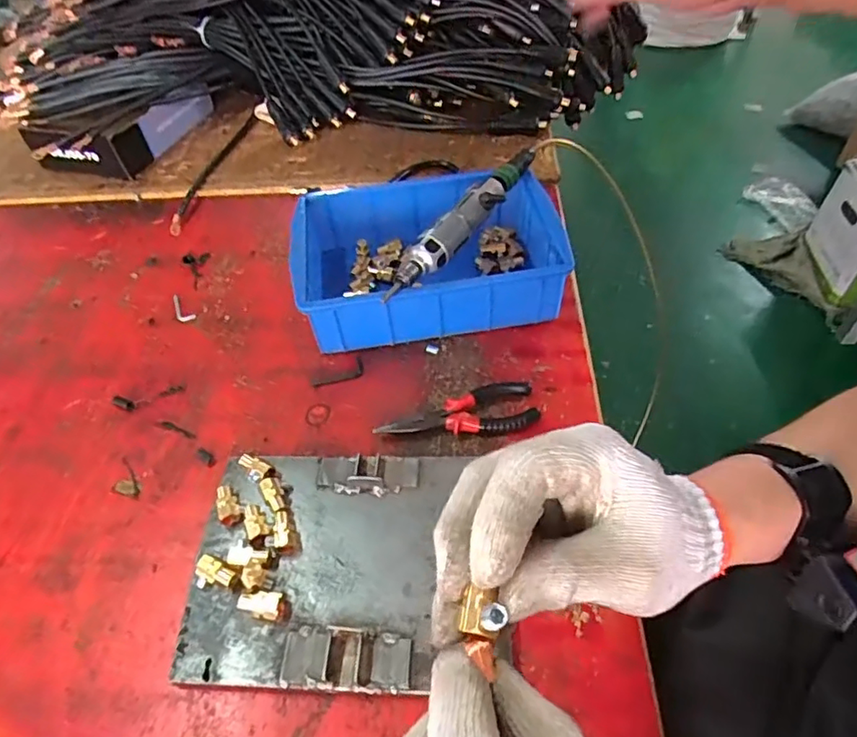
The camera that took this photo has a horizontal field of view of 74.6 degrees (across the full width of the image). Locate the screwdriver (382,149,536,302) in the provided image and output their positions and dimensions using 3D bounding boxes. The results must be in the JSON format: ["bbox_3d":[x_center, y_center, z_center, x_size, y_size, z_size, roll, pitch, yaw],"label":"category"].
[{"bbox_3d":[0.045,-0.170,0.618,0.040,0.033,0.284,29,58,25],"label":"screwdriver"}]

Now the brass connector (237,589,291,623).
[{"bbox_3d":[-0.127,0.183,0.435,0.039,0.016,0.019,7,51,10],"label":"brass connector"}]

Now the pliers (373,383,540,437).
[{"bbox_3d":[0.029,0.045,0.555,0.154,0.020,0.053,-7,50,-2],"label":"pliers"}]

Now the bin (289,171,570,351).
[{"bbox_3d":[0.003,-0.127,0.658,0.290,0.088,0.199,-8,50,-3],"label":"bin"}]

